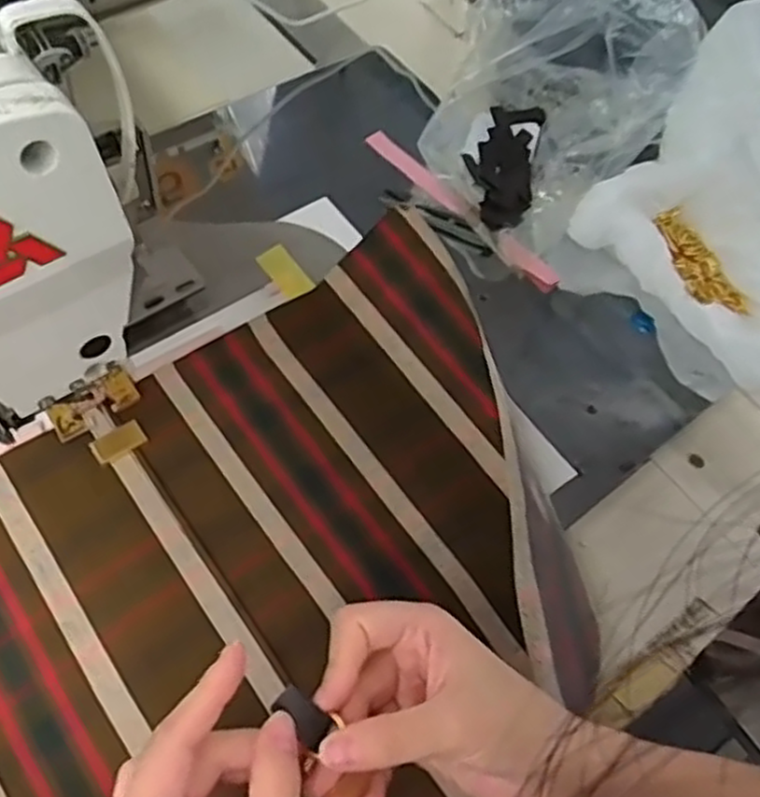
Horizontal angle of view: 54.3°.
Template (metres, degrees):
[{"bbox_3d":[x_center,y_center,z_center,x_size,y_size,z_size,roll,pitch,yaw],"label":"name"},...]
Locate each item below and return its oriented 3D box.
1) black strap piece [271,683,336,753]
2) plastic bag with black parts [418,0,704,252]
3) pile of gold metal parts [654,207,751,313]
[{"bbox_3d":[-0.031,0.126,0.294,0.013,0.004,0.025,-42,90,-21],"label":"black strap piece"},{"bbox_3d":[0.142,-0.235,0.603,0.179,0.144,0.191,20,60,3],"label":"plastic bag with black parts"},{"bbox_3d":[0.273,-0.118,0.637,0.033,0.020,0.113,-10,63,-14],"label":"pile of gold metal parts"}]

